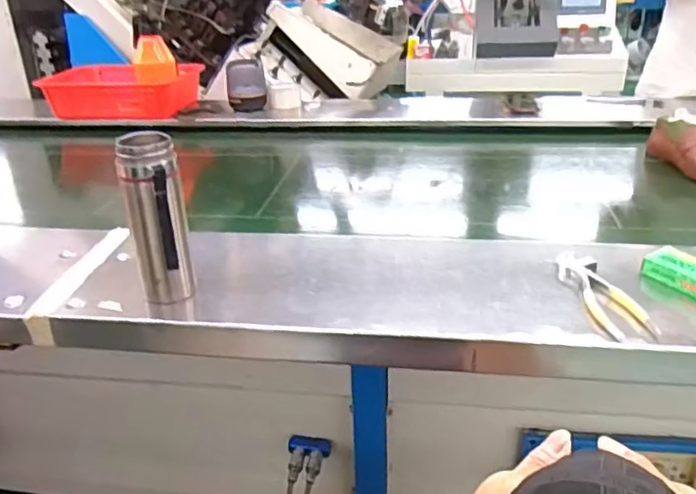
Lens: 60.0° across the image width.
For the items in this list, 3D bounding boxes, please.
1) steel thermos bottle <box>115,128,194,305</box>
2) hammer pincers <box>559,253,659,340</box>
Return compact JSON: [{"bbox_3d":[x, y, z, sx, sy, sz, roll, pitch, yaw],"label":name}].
[{"bbox_3d":[-0.227,-0.029,0.729,0.068,0.206,0.065,-10,28,-15],"label":"steel thermos bottle"},{"bbox_3d":[0.307,0.052,0.735,0.058,0.021,0.190,-4,27,-2],"label":"hammer pincers"}]

